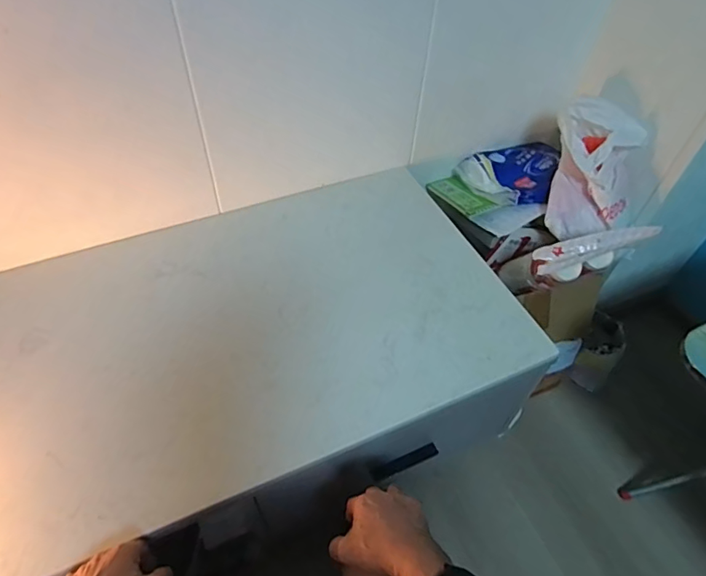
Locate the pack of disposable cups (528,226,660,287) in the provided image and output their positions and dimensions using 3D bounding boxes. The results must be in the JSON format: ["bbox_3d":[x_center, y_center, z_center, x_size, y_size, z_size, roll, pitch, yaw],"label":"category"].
[{"bbox_3d":[0.418,-0.065,0.840,0.201,0.090,0.060,-20,52,10],"label":"pack of disposable cups"}]

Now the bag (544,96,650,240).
[{"bbox_3d":[0.475,-0.235,0.956,0.183,0.162,0.251,26,55,17],"label":"bag"}]

